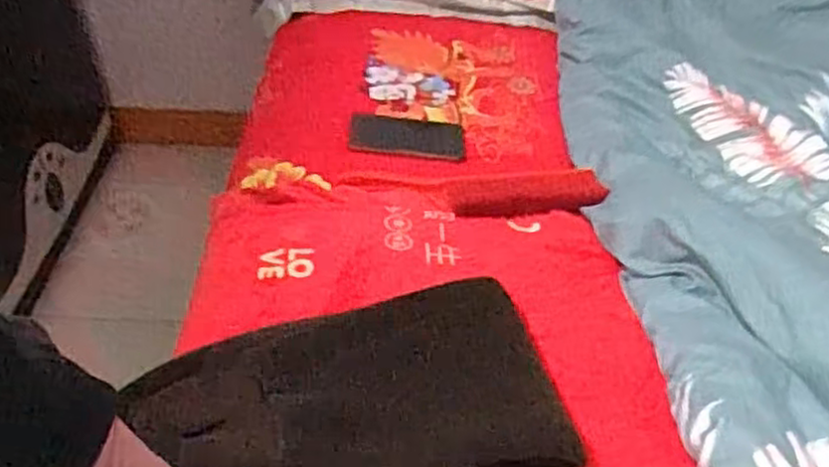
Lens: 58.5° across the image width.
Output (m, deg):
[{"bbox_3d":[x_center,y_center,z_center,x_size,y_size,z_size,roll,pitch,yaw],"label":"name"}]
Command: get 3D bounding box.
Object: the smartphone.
[{"bbox_3d":[-0.011,-0.138,1.066,0.167,0.009,0.085,7,46,5],"label":"smartphone"}]

